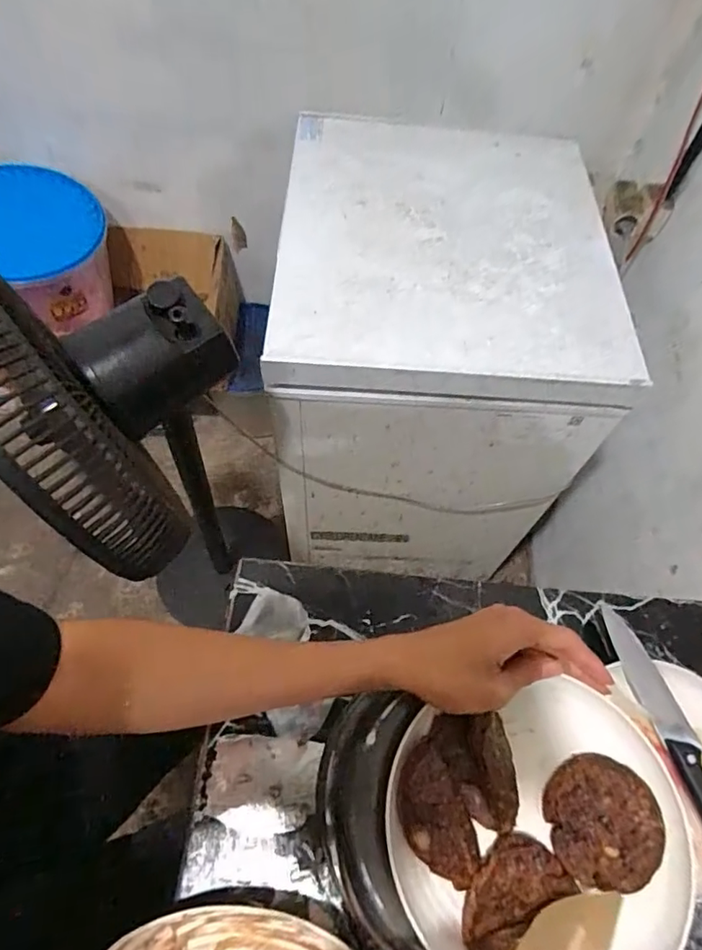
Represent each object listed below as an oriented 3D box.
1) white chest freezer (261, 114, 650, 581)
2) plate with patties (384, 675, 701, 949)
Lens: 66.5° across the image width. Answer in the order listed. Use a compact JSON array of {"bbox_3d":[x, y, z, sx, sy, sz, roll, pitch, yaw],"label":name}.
[{"bbox_3d":[0.129,-0.207,0.977,0.470,0.535,0.508,4,62,0],"label":"white chest freezer"},{"bbox_3d":[0.123,0.237,0.350,0.186,0.030,0.167,-10,63,-8],"label":"plate with patties"}]

